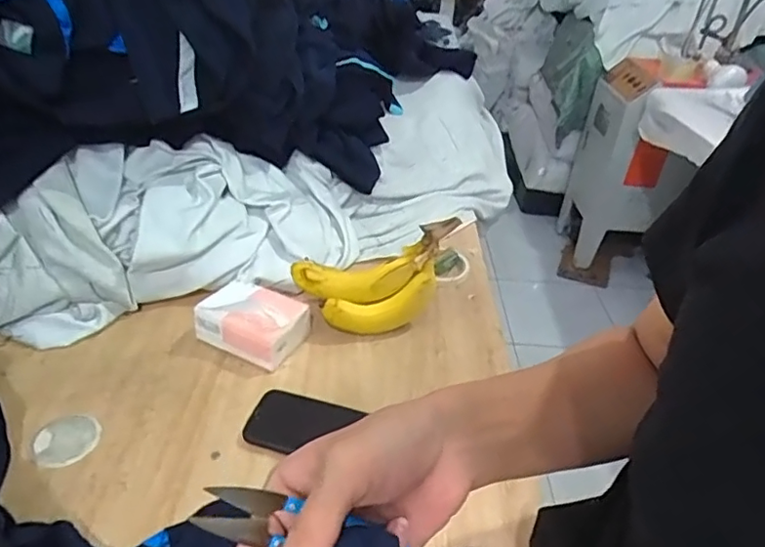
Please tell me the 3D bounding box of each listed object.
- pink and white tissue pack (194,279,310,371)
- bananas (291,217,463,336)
[{"bbox_3d":[-0.163,0.060,0.730,0.116,0.062,0.090,20,37,21],"label":"pink and white tissue pack"},{"bbox_3d":[-0.010,0.011,0.754,0.210,0.135,0.063,-1,35,-9],"label":"bananas"}]

